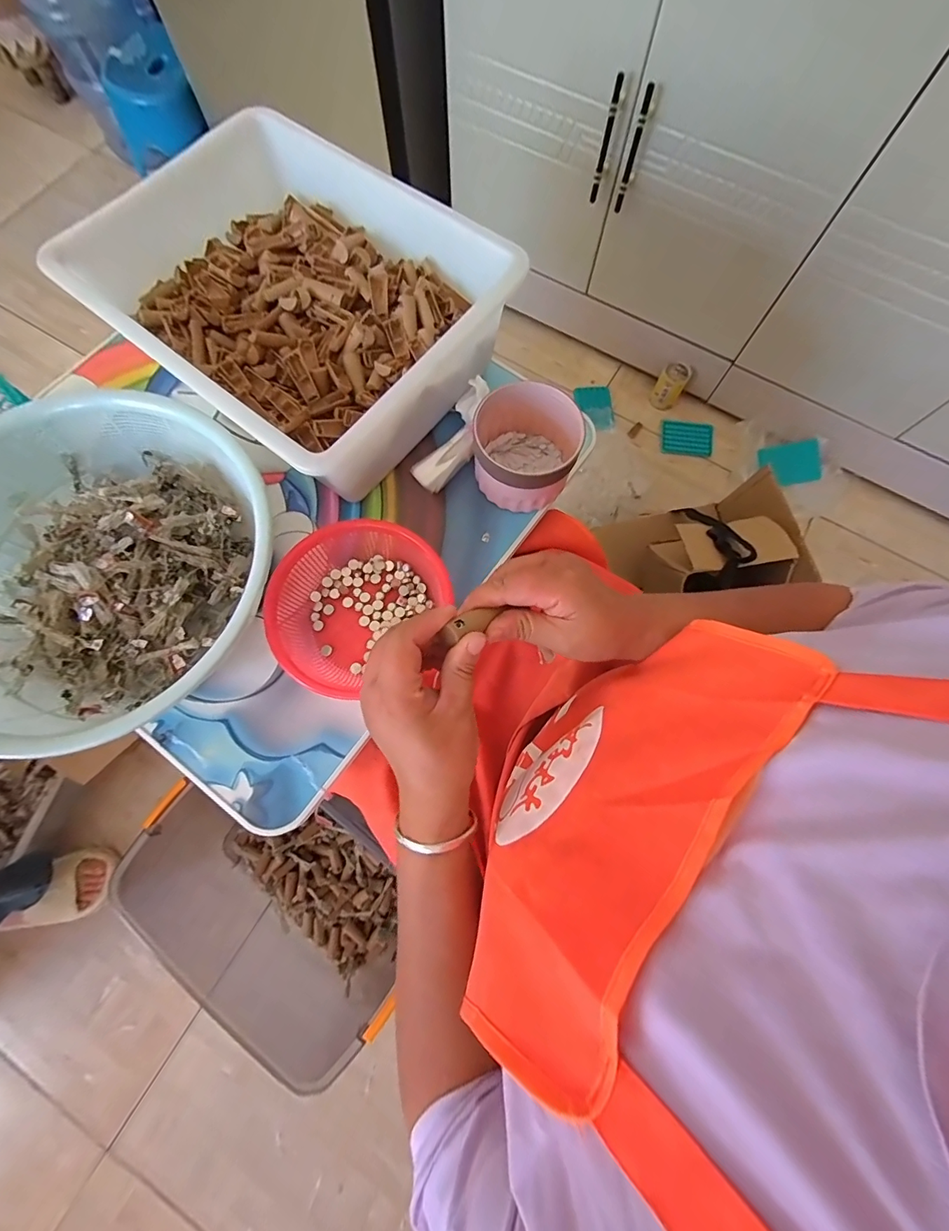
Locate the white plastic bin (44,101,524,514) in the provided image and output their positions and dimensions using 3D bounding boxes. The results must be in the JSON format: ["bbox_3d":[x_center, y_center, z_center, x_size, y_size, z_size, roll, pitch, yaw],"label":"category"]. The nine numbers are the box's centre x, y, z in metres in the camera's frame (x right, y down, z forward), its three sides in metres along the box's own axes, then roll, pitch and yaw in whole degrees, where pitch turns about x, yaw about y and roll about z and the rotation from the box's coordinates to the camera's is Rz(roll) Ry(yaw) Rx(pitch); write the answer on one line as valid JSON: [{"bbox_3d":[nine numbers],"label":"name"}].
[{"bbox_3d":[-0.198,-0.345,0.515,0.396,0.126,0.314,38,79,10],"label":"white plastic bin"}]

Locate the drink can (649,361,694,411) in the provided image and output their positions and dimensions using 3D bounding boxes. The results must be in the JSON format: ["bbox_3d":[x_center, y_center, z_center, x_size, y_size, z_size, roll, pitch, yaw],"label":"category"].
[{"bbox_3d":[0.497,-0.583,1.146,0.068,0.102,0.067,0,75,1],"label":"drink can"}]

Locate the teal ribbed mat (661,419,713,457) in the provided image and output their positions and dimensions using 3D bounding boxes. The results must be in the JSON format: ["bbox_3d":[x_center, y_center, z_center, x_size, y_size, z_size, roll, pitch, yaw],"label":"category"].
[{"bbox_3d":[0.546,-0.458,1.151,0.125,0.008,0.094,7,75,2],"label":"teal ribbed mat"}]

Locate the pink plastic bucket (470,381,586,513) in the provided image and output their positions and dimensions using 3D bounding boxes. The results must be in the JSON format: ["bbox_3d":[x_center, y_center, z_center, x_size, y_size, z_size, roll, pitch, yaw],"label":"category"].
[{"bbox_3d":[0.054,-0.182,0.493,0.112,0.072,0.110,0,75,1],"label":"pink plastic bucket"}]

